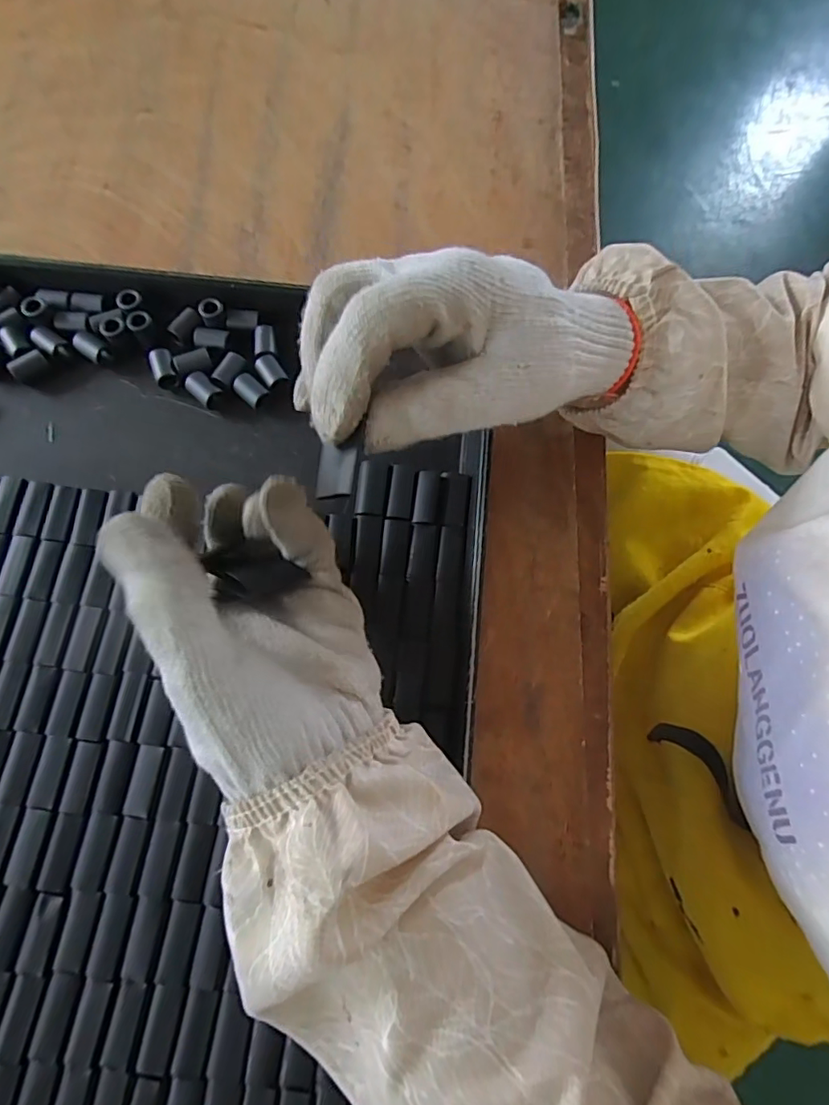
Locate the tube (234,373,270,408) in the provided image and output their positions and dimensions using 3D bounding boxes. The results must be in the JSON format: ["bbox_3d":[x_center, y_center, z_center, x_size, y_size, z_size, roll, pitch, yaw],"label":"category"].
[{"bbox_3d":[-0.097,-0.096,0.321,0.021,0.011,0.013,40,75,10],"label":"tube"}]

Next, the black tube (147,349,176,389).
[{"bbox_3d":[-0.150,-0.111,0.325,0.013,0.014,0.022,-19,74,-8],"label":"black tube"}]

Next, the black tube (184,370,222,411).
[{"bbox_3d":[-0.125,-0.096,0.321,0.021,0.013,0.014,40,75,10],"label":"black tube"}]

